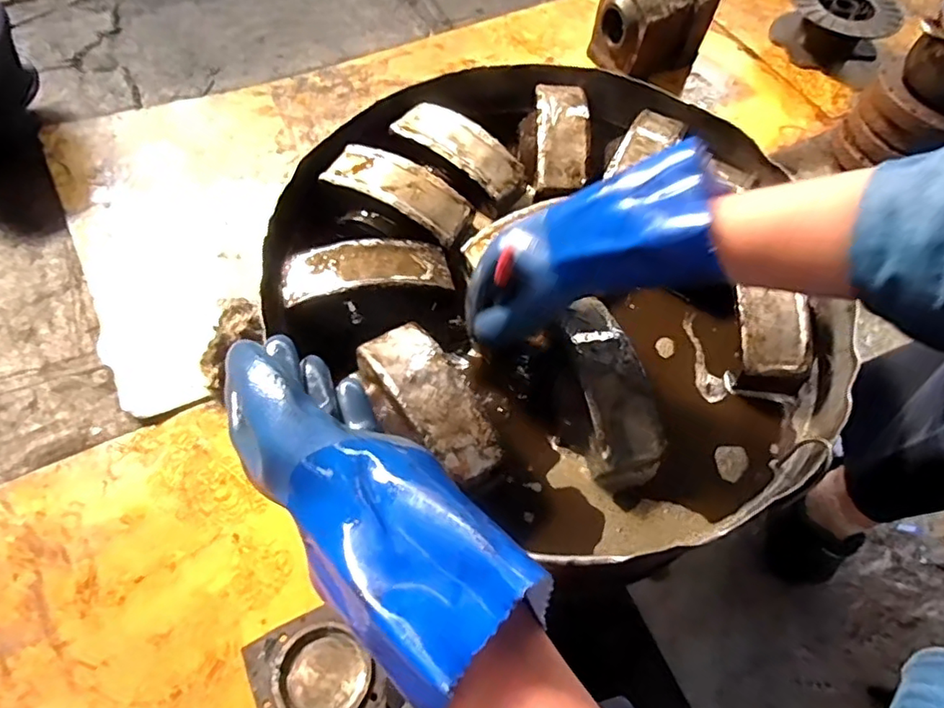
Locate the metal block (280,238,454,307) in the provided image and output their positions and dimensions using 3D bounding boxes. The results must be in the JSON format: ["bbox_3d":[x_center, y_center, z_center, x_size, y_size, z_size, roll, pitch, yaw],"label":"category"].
[{"bbox_3d":[-0.102,-0.081,0.555,0.164,0.037,0.060,-10,64,-10],"label":"metal block"}]

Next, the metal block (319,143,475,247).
[{"bbox_3d":[-0.078,-0.179,0.607,0.153,0.034,0.061,27,64,9],"label":"metal block"}]

